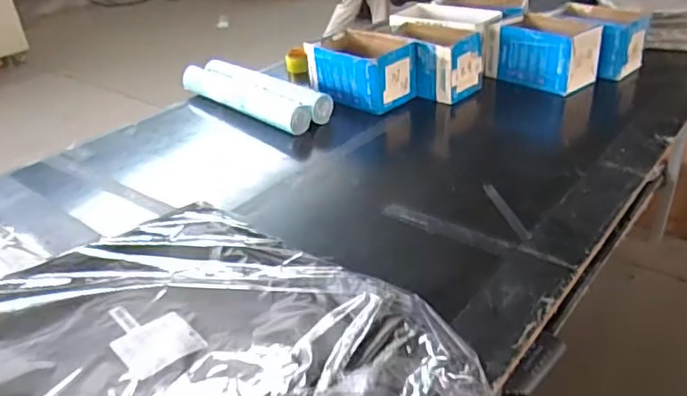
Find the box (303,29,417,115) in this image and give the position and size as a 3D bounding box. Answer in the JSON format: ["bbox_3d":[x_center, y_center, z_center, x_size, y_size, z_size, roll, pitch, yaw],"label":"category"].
[{"bbox_3d":[0.047,-0.372,1.693,0.298,0.148,0.206,18,36,32],"label":"box"}]

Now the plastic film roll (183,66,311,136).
[{"bbox_3d":[-0.299,-0.286,1.686,0.081,0.074,0.542,-27,38,-35],"label":"plastic film roll"}]

